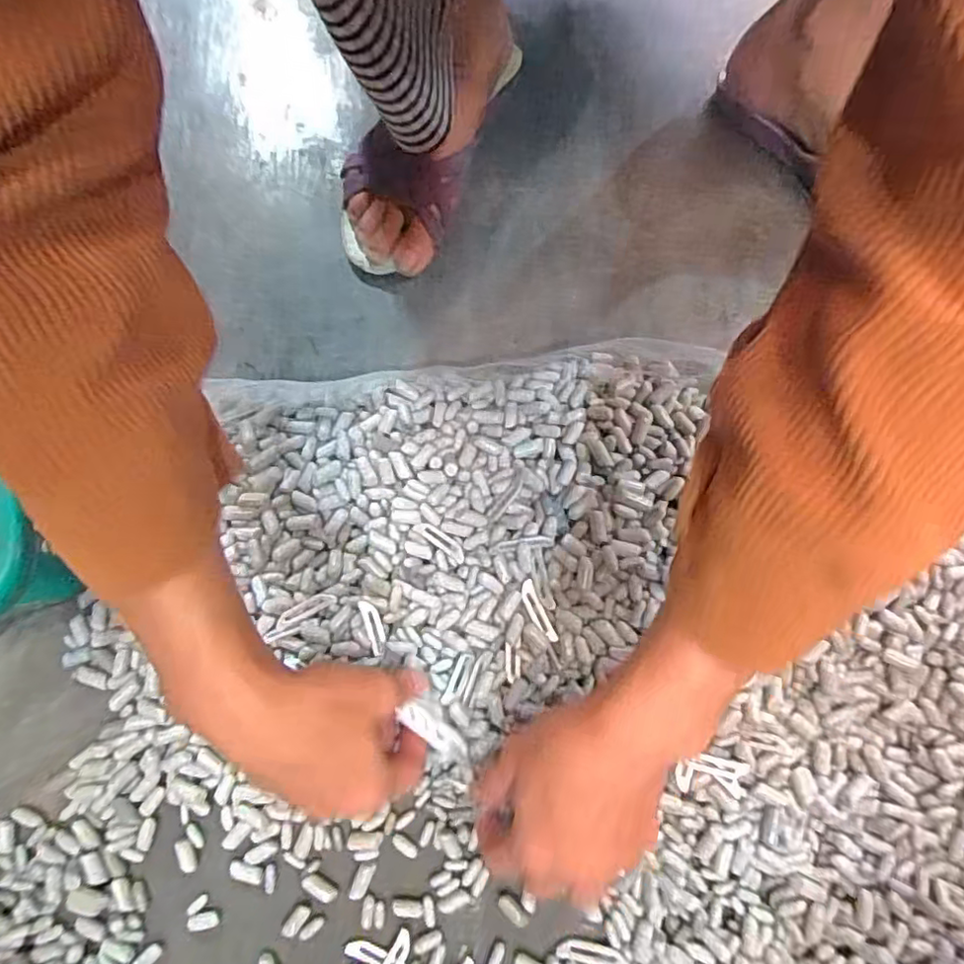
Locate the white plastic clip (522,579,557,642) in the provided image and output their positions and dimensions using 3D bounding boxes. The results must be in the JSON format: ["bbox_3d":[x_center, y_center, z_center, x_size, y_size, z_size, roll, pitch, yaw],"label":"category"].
[{"bbox_3d":[0.034,0.079,0.374,0.010,0.004,0.039,-23,76,-5],"label":"white plastic clip"}]

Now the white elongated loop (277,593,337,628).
[{"bbox_3d":[-0.111,0.080,0.386,0.038,0.006,0.011,-24,76,-20],"label":"white elongated loop"}]

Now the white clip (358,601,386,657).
[{"bbox_3d":[-0.067,0.090,0.378,0.010,0.004,0.034,-21,76,-5],"label":"white clip"}]

